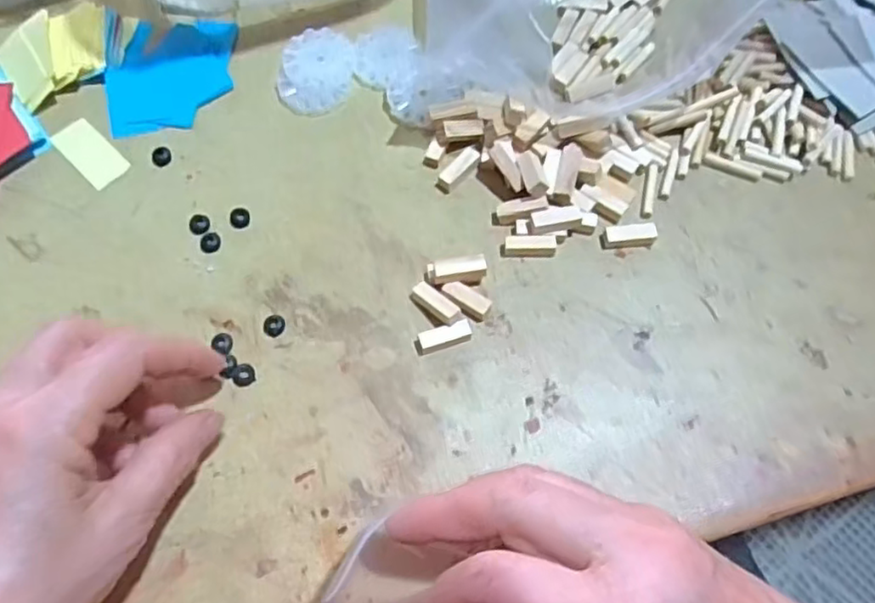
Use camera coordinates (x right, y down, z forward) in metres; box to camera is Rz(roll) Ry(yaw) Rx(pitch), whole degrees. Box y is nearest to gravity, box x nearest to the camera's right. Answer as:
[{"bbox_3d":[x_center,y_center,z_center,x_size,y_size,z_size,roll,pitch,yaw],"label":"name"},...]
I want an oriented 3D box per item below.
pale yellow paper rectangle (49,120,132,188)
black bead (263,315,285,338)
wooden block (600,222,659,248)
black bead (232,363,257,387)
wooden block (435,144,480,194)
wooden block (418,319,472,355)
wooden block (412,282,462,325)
[{"bbox_3d":[-0.184,-0.080,0.354,0.046,0.004,0.020,42,73,15],"label":"pale yellow paper rectangle"},{"bbox_3d":[-0.077,0.011,0.317,0.010,0.004,0.011,0,67,0],"label":"black bead"},{"bbox_3d":[0.095,-0.033,0.333,0.026,0.008,0.010,-4,67,-2],"label":"wooden block"},{"bbox_3d":[-0.088,0.034,0.306,0.010,0.004,0.010,0,67,0],"label":"black bead"},{"bbox_3d":[0.012,-0.069,0.349,0.010,0.008,0.028,43,73,15],"label":"wooden block"},{"bbox_3d":[0.004,0.016,0.312,0.024,0.008,0.009,-13,68,-6],"label":"wooden block"},{"bbox_3d":[-0.001,0.000,0.314,0.009,0.005,0.026,-40,61,-15],"label":"wooden block"}]

